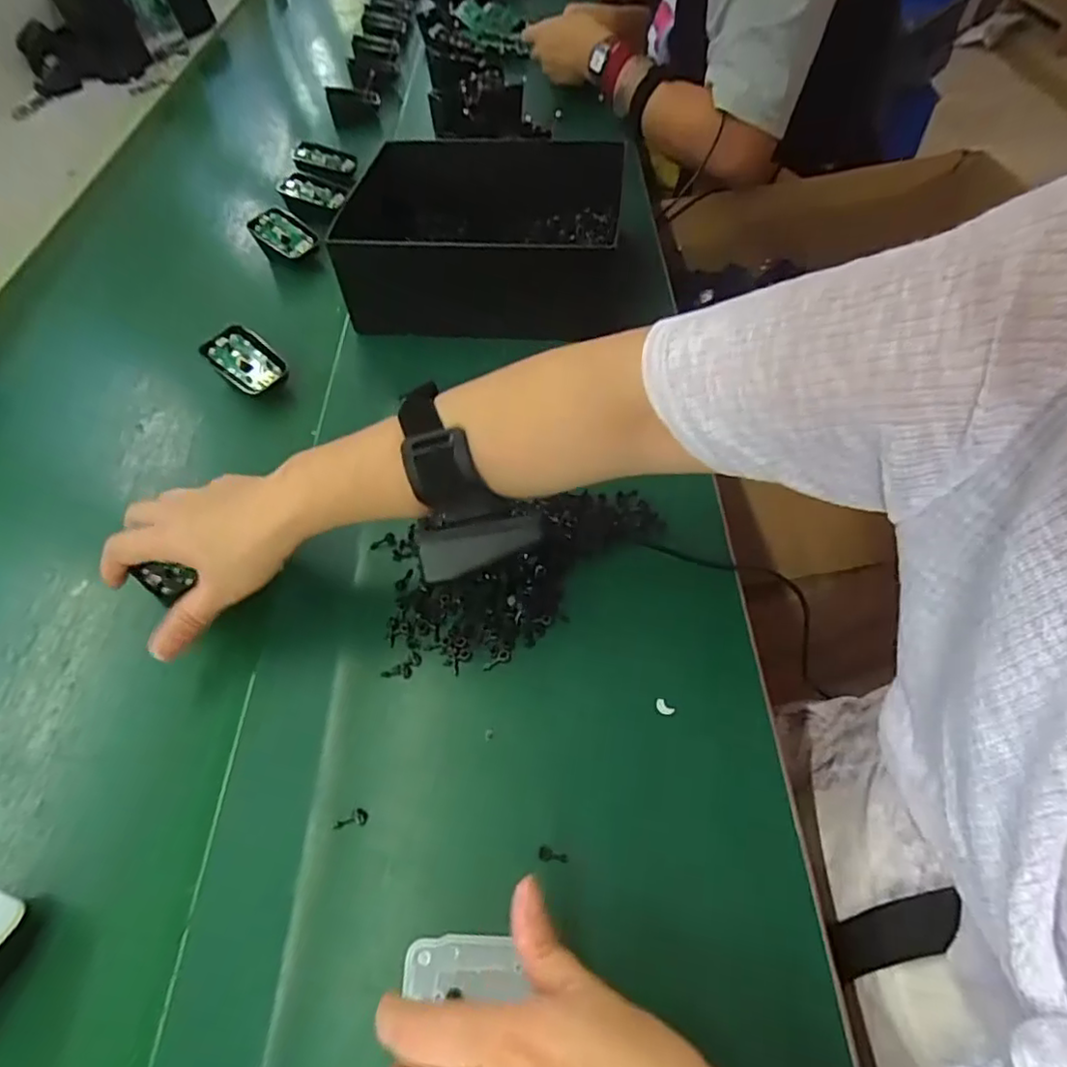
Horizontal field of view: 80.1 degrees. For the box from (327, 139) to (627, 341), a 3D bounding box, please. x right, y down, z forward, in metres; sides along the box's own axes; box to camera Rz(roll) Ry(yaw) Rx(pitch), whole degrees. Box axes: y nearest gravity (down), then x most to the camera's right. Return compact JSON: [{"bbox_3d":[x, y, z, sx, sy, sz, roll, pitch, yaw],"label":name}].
[{"bbox_3d":[-0.048,-0.271,0.589,0.254,0.099,0.179,2,54,8],"label":"box"}]

